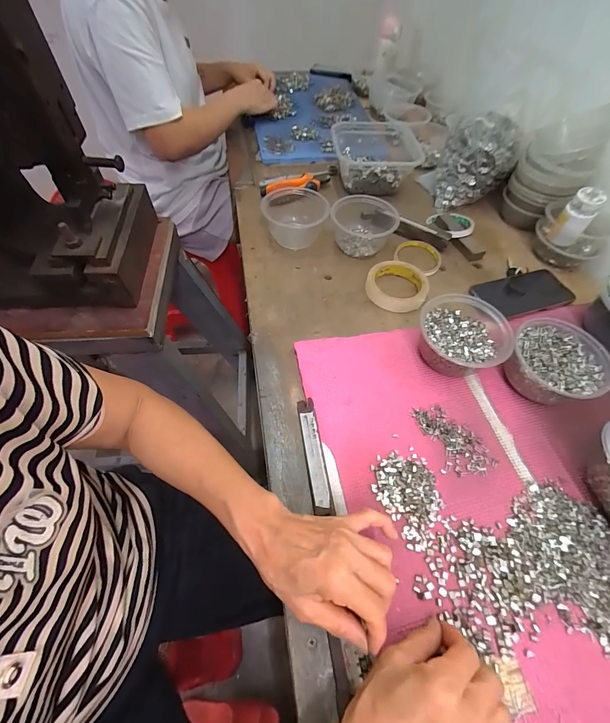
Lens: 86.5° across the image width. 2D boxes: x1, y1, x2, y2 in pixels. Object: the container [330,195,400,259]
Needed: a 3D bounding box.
[{"bbox_3d":[0.107,-0.249,0.585,0.111,0.059,0.111,1,57,-1],"label":"container"}]

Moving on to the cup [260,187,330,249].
[{"bbox_3d":[-0.017,-0.267,0.588,0.119,0.059,0.131,5,57,2],"label":"cup"}]

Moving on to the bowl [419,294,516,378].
[{"bbox_3d":[0.209,-0.029,0.441,0.112,0.058,0.113,1,57,-1],"label":"bowl"}]

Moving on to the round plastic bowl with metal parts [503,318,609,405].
[{"bbox_3d":[0.323,0.006,0.425,0.113,0.058,0.109,1,57,-1],"label":"round plastic bowl with metal parts"}]

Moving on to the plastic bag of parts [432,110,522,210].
[{"bbox_3d":[0.340,-0.398,0.648,0.132,0.122,0.124,13,57,7],"label":"plastic bag of parts"}]

